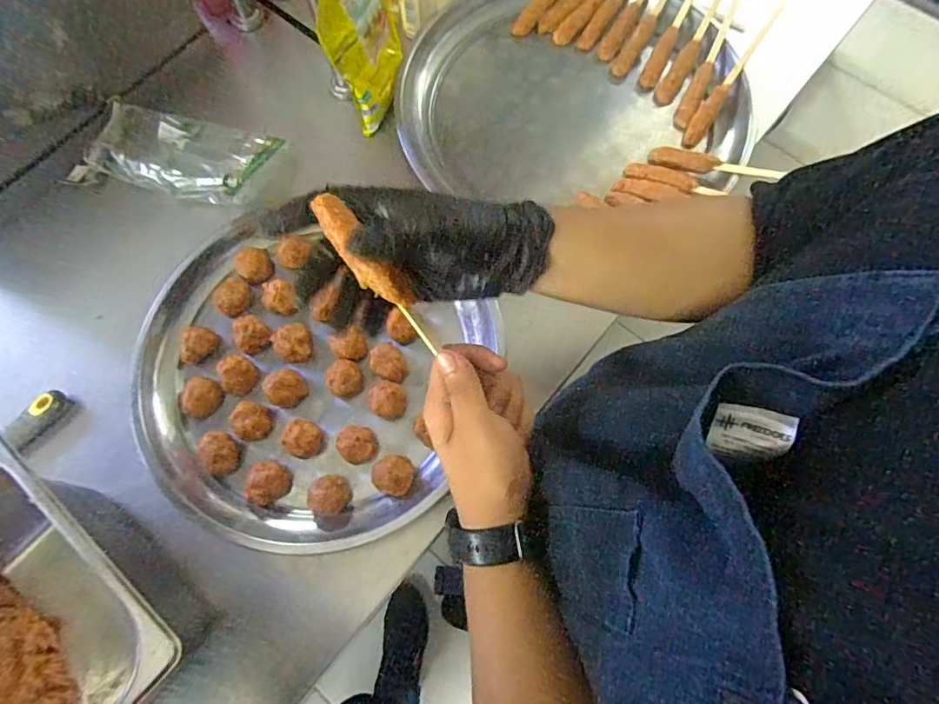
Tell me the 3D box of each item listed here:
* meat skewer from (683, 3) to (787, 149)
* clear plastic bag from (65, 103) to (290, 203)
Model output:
[{"bbox_3d":[0.325,-0.340,0.665,0.024,0.025,0.173,34,99,11],"label":"meat skewer"},{"bbox_3d":[-0.369,-0.250,0.652,0.234,0.017,0.116,16,74,6],"label":"clear plastic bag"}]

